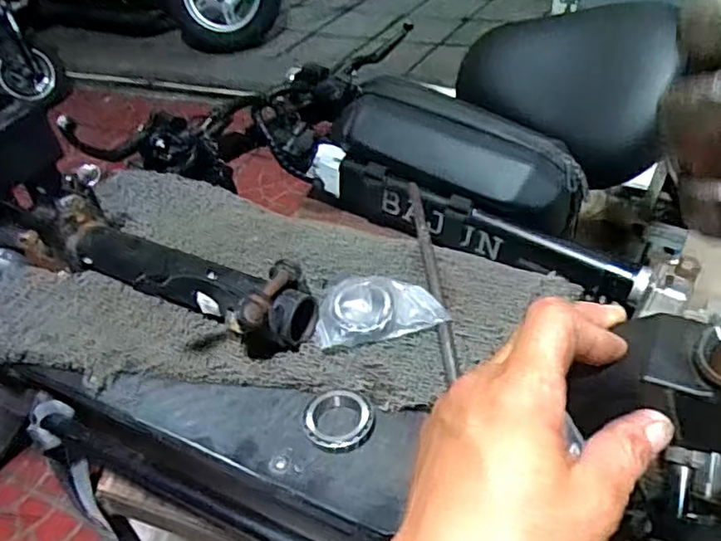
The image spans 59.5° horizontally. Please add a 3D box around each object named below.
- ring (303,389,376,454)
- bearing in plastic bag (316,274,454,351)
[{"bbox_3d":[-0.013,0.091,0.390,0.043,0.013,0.040,-2,42,1],"label":"ring"},{"bbox_3d":[0.013,0.027,0.432,0.085,0.021,0.048,-5,42,-2],"label":"bearing in plastic bag"}]

